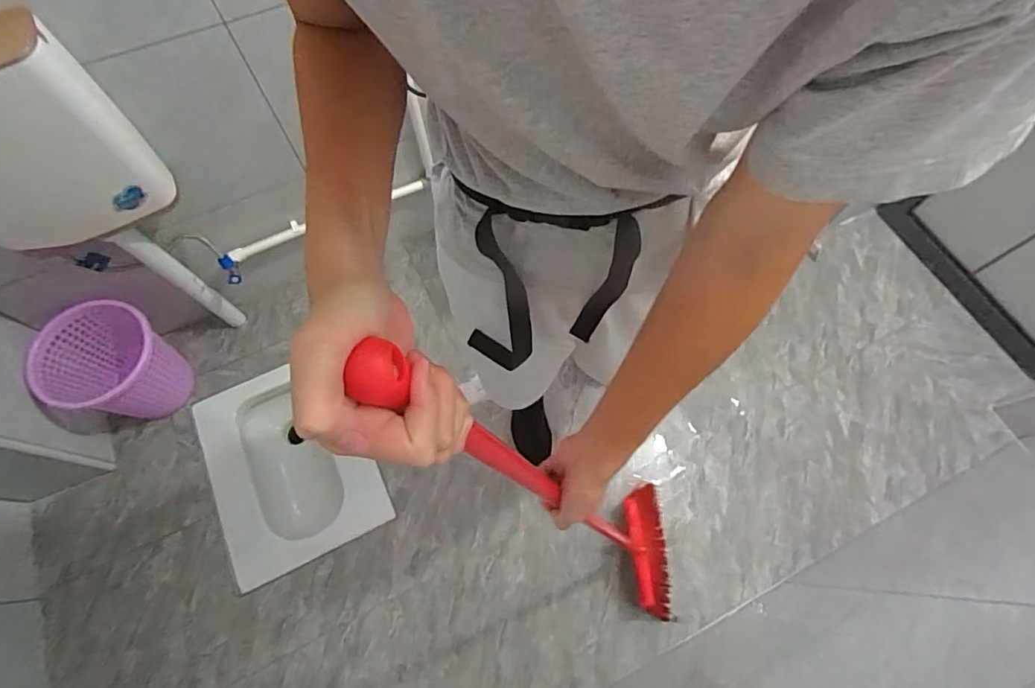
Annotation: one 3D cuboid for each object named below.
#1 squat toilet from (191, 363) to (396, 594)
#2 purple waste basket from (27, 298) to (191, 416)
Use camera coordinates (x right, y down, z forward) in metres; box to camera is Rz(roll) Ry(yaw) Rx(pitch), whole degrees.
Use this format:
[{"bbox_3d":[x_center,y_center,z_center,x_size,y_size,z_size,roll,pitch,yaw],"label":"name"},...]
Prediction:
[{"bbox_3d":[-0.623,0.355,1.502,0.412,0.261,0.518,-22,69,-9],"label":"squat toilet"},{"bbox_3d":[-1.033,0.058,1.352,0.250,0.279,0.266,0,67,0],"label":"purple waste basket"}]

